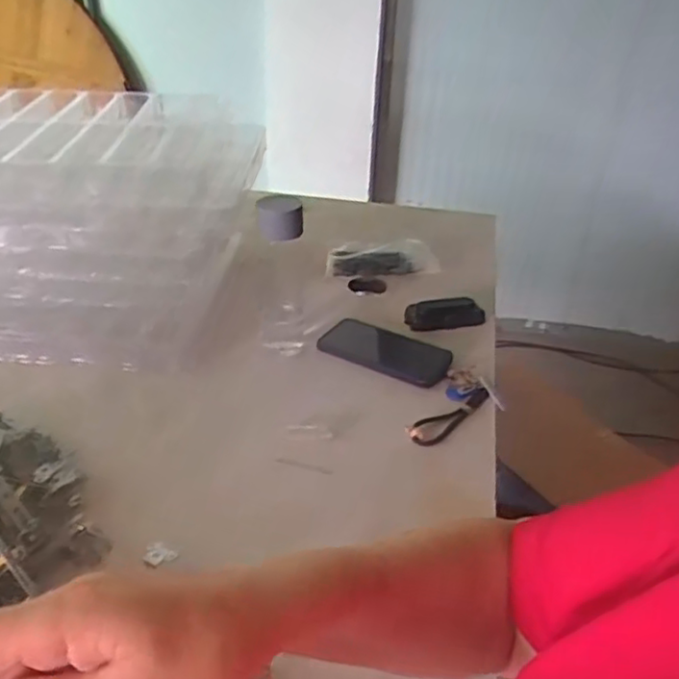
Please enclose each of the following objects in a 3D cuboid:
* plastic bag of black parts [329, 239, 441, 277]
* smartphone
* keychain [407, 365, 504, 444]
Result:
[{"bbox_3d":[0.068,-0.134,1.063,0.171,0.024,0.082,1,33,-2],"label":"plastic bag of black parts"},{"bbox_3d":[0.062,0.012,0.852,0.171,0.011,0.085,18,41,30],"label":"smartphone"},{"bbox_3d":[0.123,0.073,0.753,0.132,0.018,0.068,-23,41,-34],"label":"keychain"}]

